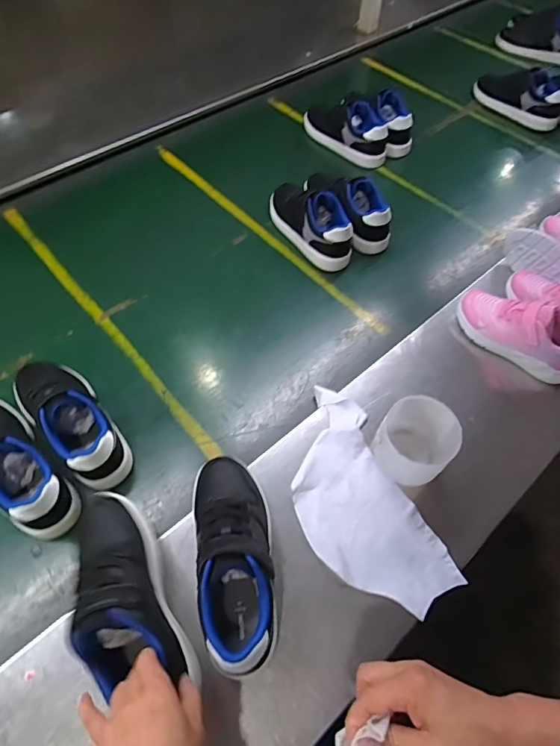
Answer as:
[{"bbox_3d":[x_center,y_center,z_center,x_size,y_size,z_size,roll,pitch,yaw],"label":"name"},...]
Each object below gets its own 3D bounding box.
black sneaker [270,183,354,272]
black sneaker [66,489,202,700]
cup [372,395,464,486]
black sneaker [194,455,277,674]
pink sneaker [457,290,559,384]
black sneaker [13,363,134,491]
[{"bbox_3d":[0.057,-0.298,0.846,0.077,0.099,0.205,-27,64,-18],"label":"black sneaker"},{"bbox_3d":[-0.162,0.212,0.455,0.084,0.075,0.197,-21,55,-15],"label":"black sneaker"},{"bbox_3d":[0.172,0.090,0.578,0.092,0.086,0.086,26,60,14],"label":"cup"},{"bbox_3d":[-0.049,0.197,0.500,0.087,0.093,0.226,-8,58,-7],"label":"black sneaker"},{"bbox_3d":[0.368,-0.064,0.693,0.198,0.100,0.072,33,62,17],"label":"pink sneaker"},{"bbox_3d":[-0.289,0.053,0.621,0.217,0.091,0.092,40,64,21],"label":"black sneaker"}]

